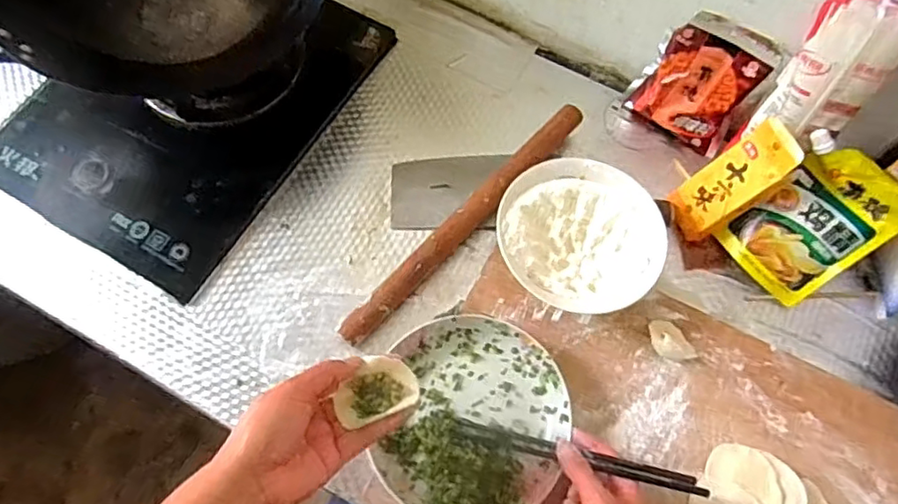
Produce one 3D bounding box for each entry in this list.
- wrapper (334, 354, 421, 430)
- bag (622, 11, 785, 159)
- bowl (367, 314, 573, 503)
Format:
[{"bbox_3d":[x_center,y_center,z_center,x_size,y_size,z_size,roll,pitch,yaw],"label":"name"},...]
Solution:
[{"bbox_3d":[-0.057,0.108,0.480,0.064,0.018,0.045,-18,68,-9],"label":"wrapper"},{"bbox_3d":[0.289,-0.197,0.703,0.124,0.152,0.025,27,50,8],"label":"bag"},{"bbox_3d":[0.022,0.161,0.583,0.180,0.035,0.195,7,67,2],"label":"bowl"}]

